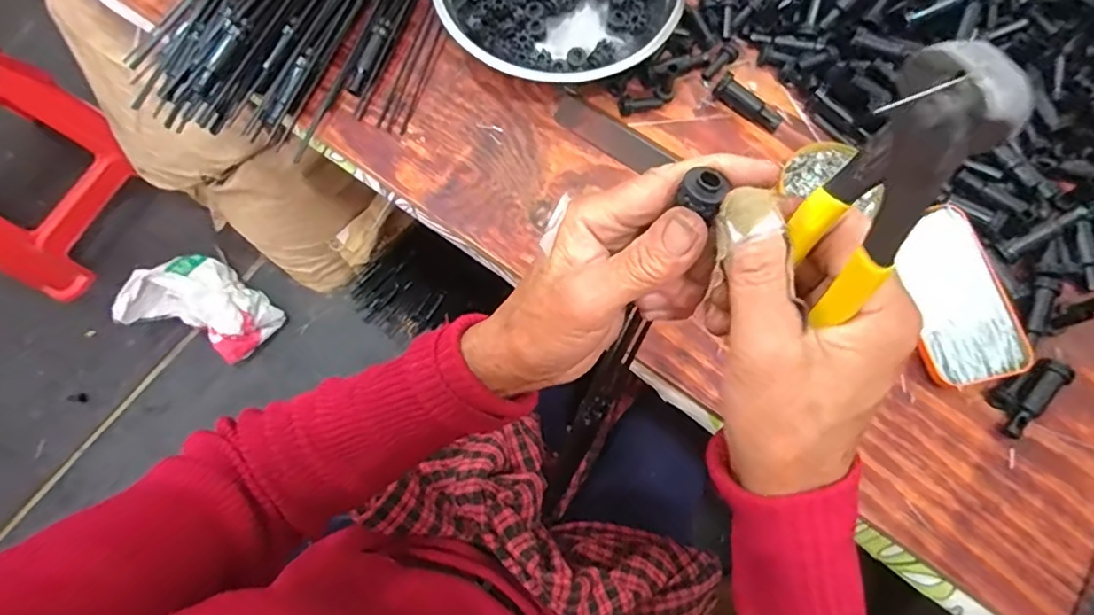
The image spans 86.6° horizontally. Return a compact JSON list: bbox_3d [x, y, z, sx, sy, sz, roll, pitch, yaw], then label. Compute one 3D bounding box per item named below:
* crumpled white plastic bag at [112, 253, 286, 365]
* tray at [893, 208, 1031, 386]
[{"bbox_3d":[-0.711,0.007,1.198,0.248,0.110,0.198,31,76,10],"label":"crumpled white plastic bag"},{"bbox_3d":[0.325,-0.008,0.470,0.078,0.023,0.139,-13,74,-3],"label":"tray"}]

